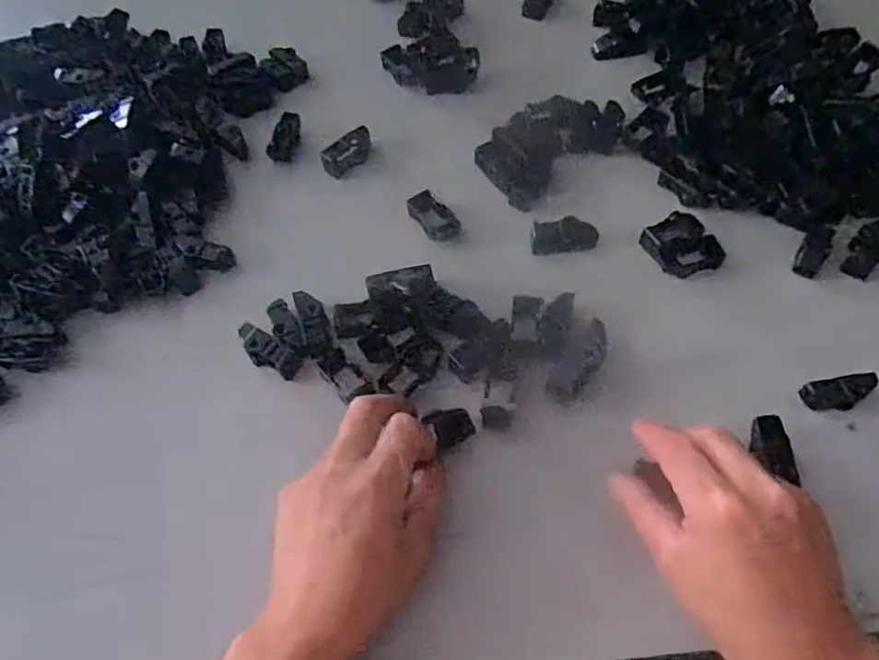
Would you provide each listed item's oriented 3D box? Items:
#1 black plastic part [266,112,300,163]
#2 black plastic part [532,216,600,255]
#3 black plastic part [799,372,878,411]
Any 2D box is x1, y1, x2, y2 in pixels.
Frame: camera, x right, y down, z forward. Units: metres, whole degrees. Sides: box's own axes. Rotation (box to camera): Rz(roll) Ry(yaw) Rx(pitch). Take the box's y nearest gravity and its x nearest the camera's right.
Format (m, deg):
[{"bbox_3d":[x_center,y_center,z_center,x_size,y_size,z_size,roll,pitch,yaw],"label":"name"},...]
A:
[{"bbox_3d":[-0.134,-0.170,0.554,0.020,0.014,0.049,9,59,8],"label":"black plastic part"},{"bbox_3d":[0.096,-0.072,0.481,0.048,0.016,0.020,-5,58,0],"label":"black plastic part"},{"bbox_3d":[0.265,0.042,0.418,0.046,0.014,0.019,-16,58,11],"label":"black plastic part"}]

